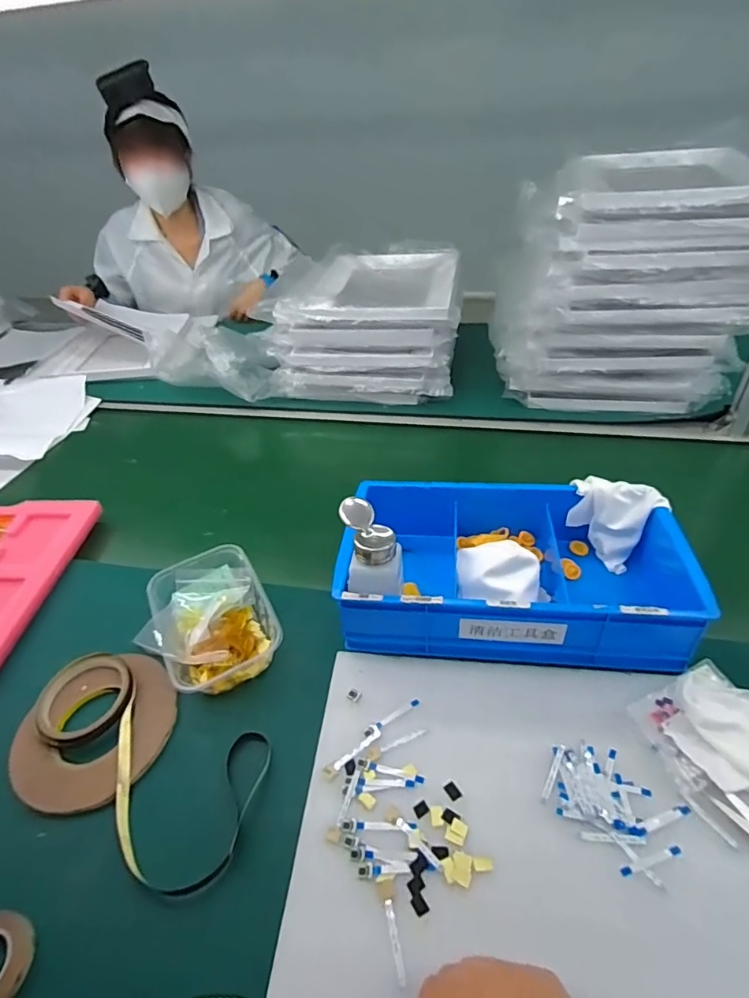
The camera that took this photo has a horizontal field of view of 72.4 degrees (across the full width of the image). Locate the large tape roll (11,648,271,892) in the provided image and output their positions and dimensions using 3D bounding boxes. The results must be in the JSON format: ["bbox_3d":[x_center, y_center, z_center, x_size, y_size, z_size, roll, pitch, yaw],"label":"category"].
[{"bbox_3d":[-0.226,0.243,0.486,0.265,0.031,0.146,19,47,26],"label":"large tape roll"}]

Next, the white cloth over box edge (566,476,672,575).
[{"bbox_3d":[0.287,0.024,0.615,0.073,0.081,0.098,-32,47,-27],"label":"white cloth over box edge"}]

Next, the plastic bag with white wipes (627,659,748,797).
[{"bbox_3d":[0.295,0.206,0.436,0.114,0.019,0.115,-21,43,-16],"label":"plastic bag with white wipes"}]

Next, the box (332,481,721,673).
[{"bbox_3d":[0.149,0.065,0.570,0.347,0.094,0.215,3,42,10],"label":"box"}]

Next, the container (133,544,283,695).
[{"bbox_3d":[-0.186,0.136,0.576,0.130,0.052,0.163,-23,44,-19],"label":"container"}]

